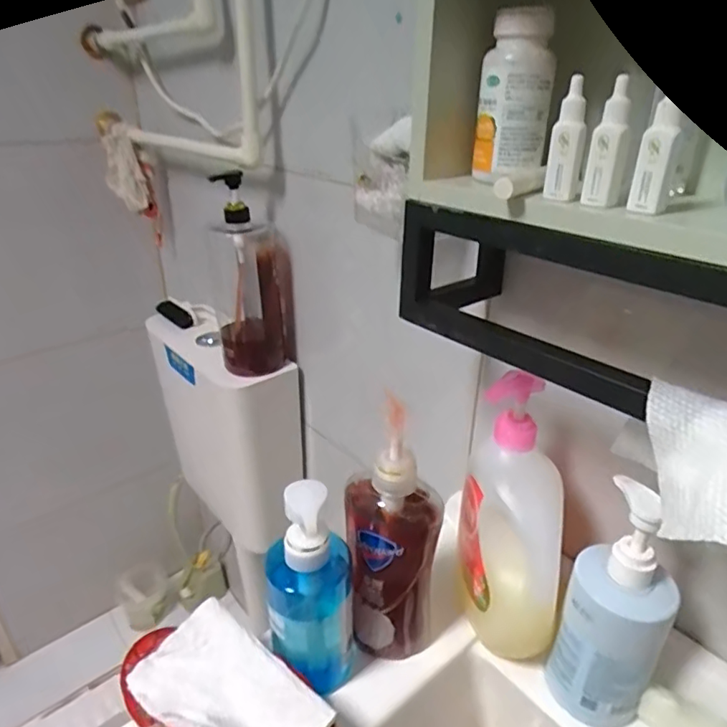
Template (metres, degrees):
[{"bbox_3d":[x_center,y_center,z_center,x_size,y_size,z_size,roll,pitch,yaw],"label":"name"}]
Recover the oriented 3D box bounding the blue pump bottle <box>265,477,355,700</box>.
[{"bbox_3d":[-0.044,0.177,0.434,0.065,0.194,0.054,-5,28,-12],"label":"blue pump bottle"}]

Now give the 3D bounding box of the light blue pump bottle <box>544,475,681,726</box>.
[{"bbox_3d":[0.194,0.193,0.419,0.071,0.200,0.056,22,34,34],"label":"light blue pump bottle"}]

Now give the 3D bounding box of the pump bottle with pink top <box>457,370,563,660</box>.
[{"bbox_3d":[0.127,0.131,0.477,0.068,0.242,0.089,3,4,4],"label":"pump bottle with pink top"}]

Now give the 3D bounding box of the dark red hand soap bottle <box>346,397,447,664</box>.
[{"bbox_3d":[0.024,0.147,0.449,0.078,0.228,0.048,4,27,6],"label":"dark red hand soap bottle"}]

